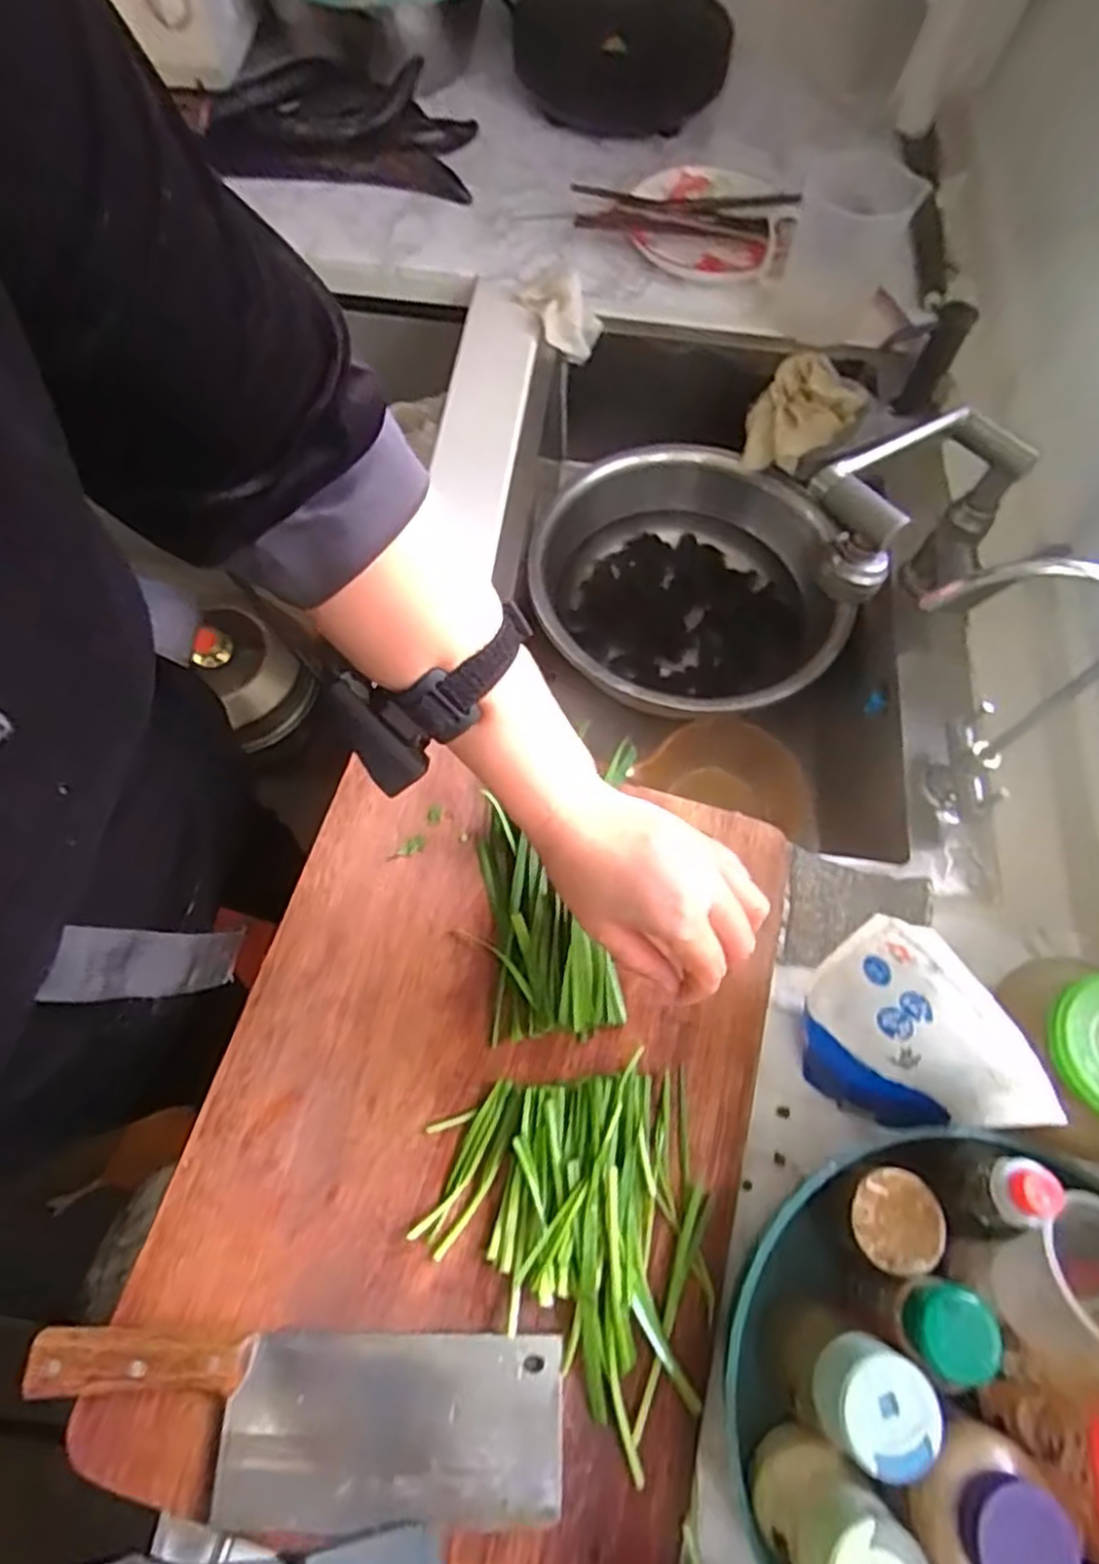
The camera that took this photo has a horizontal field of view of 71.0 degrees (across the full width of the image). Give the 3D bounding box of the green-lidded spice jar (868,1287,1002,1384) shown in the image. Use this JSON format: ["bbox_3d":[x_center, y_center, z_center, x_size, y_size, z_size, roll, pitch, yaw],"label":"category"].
[{"bbox_3d":[0.198,0.289,0.418,0.044,0.087,0.041,1,66,-2],"label":"green-lidded spice jar"}]

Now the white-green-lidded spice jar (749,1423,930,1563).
[{"bbox_3d":[0.138,0.366,0.375,0.054,0.091,0.051,1,66,-2],"label":"white-green-lidded spice jar"}]

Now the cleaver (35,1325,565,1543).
[{"bbox_3d":[-0.140,0.359,0.428,0.290,0.020,0.087,2,66,-1],"label":"cleaver"}]

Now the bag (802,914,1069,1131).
[{"bbox_3d":[0.210,0.159,0.475,0.054,0.171,0.123,-22,69,-11],"label":"bag"}]

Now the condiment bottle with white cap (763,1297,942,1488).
[{"bbox_3d":[0.152,0.312,0.397,0.051,0.086,0.055,38,70,14],"label":"condiment bottle with white cap"}]

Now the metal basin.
[{"bbox_3d":[0.164,-0.209,0.859,0.305,0.135,0.323,1,66,-2],"label":"metal basin"}]

